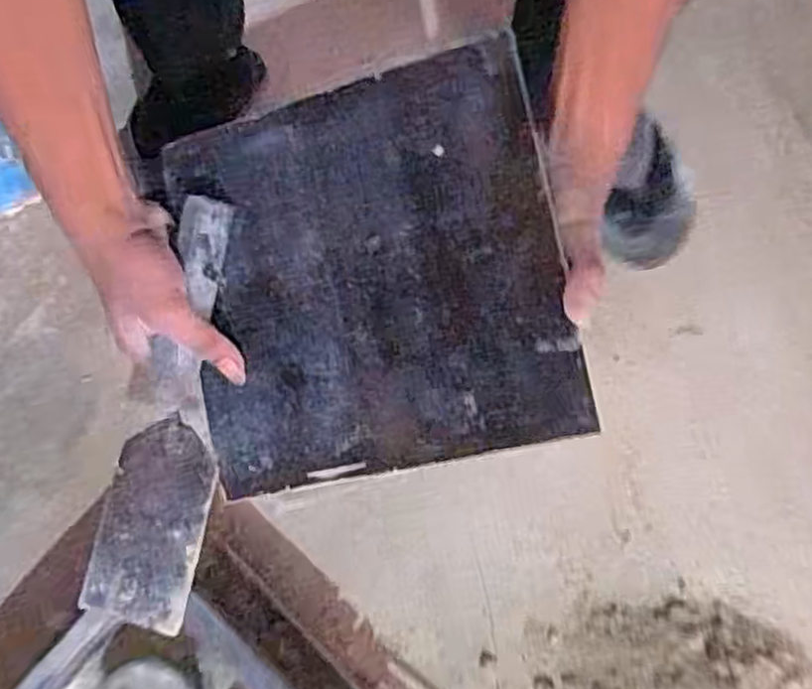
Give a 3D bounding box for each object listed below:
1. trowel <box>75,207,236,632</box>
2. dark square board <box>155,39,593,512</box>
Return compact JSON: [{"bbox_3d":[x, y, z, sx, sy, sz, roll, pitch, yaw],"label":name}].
[{"bbox_3d":[-0.149,0.042,0.464,0.069,0.024,0.262,11,93,5],"label":"trowel"},{"bbox_3d":[-0.028,-0.041,0.449,0.231,0.010,0.232,-13,84,15],"label":"dark square board"}]

